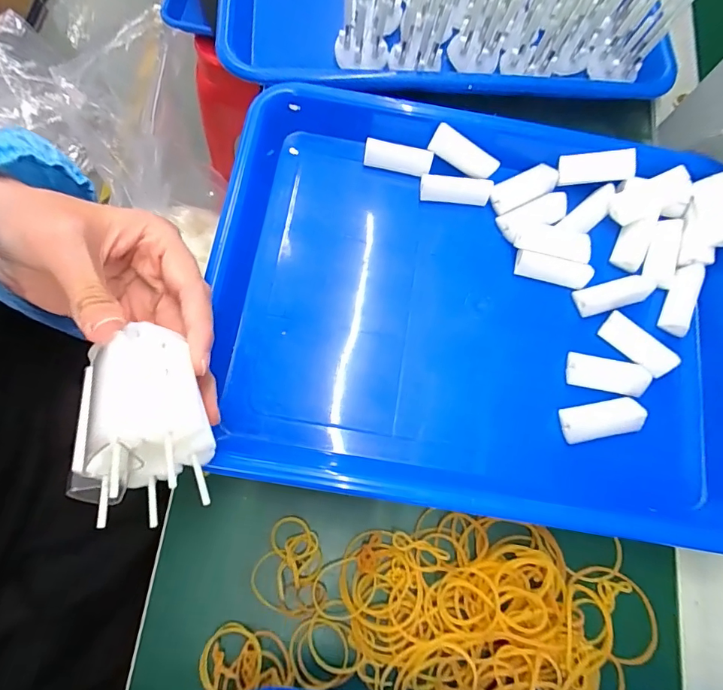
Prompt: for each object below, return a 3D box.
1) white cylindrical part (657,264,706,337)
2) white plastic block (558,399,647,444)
[{"bbox_3d":[0.208,-0.030,0.285,0.015,0.014,0.046,23,75,2],"label":"white cylindrical part"},{"bbox_3d":[0.143,0.044,0.261,0.045,0.010,0.021,-8,76,-6],"label":"white plastic block"}]

